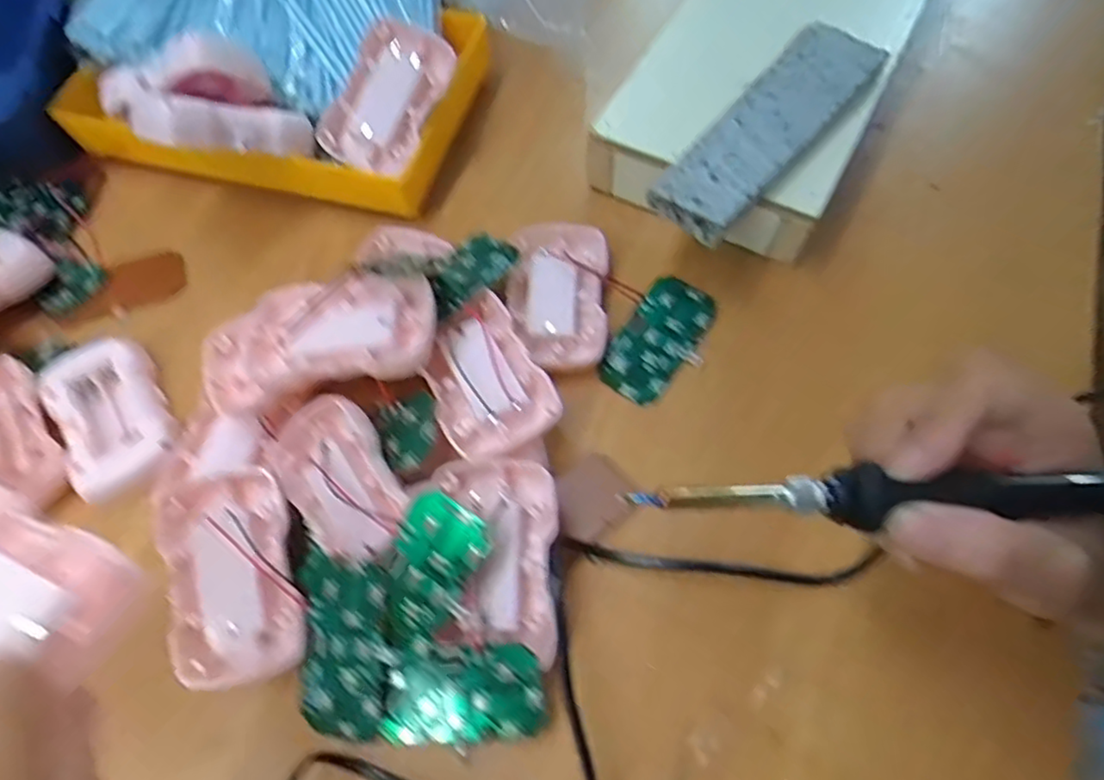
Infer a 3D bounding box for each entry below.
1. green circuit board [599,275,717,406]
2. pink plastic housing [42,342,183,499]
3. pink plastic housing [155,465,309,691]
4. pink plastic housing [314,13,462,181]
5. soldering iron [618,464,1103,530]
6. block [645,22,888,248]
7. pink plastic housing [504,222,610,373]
[{"bbox_3d":[0.059,-0.027,0.351,0.040,0.011,0.073,31,69,17],"label":"green circuit board"},{"bbox_3d":[-0.227,0.011,0.333,0.049,0.014,0.082,-32,66,-12],"label":"pink plastic housing"},{"bbox_3d":[-0.144,0.081,0.288,0.056,0.020,0.091,-19,64,-7],"label":"pink plastic housing"},{"bbox_3d":[-0.094,-0.169,0.375,0.052,0.011,0.087,29,91,-6],"label":"pink plastic housing"},{"bbox_3d":[0.130,0.034,0.209,0.198,0.012,0.016,-3,63,10],"label":"soldering iron"},{"bbox_3d":[0.115,-0.140,0.345,0.047,0.021,0.151,37,71,19],"label":"block"},{"bbox_3d":[0.003,-0.054,0.361,0.053,0.016,0.091,-1,63,3],"label":"pink plastic housing"}]

